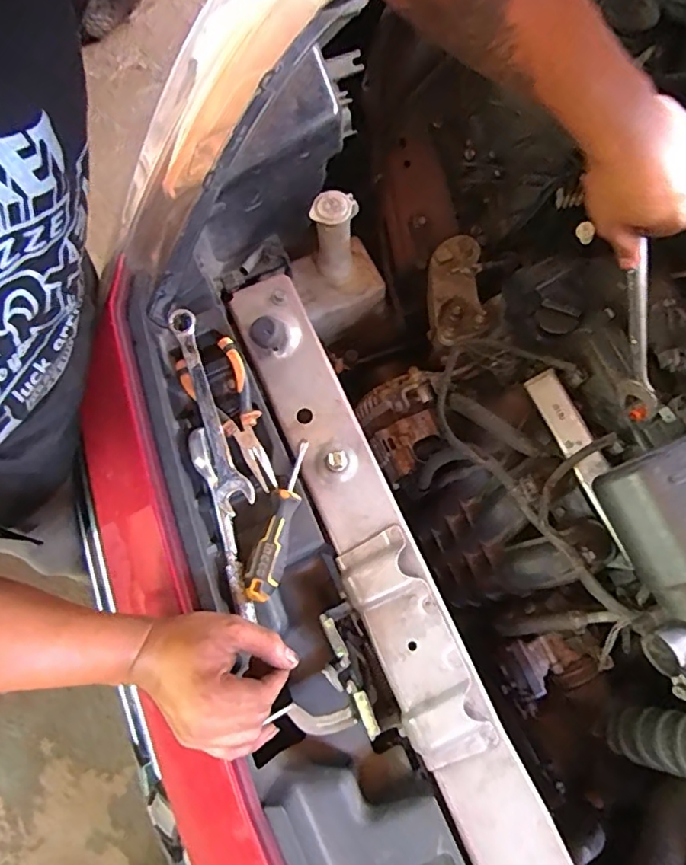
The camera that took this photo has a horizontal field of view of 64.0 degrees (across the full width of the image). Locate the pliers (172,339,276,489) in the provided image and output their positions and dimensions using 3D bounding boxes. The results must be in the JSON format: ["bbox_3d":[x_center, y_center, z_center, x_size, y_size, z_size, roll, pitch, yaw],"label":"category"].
[{"bbox_3d":[-0.104,-0.014,0.522,0.061,0.014,0.149,-25,77,-8],"label":"pliers"}]

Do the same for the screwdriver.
[{"bbox_3d":[-0.054,0.079,0.498,0.026,0.026,0.146,18,75,4],"label":"screwdriver"}]

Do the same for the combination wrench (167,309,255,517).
[{"bbox_3d":[-0.130,-0.025,0.518,0.033,0.011,0.207,-20,76,-7],"label":"combination wrench"}]

